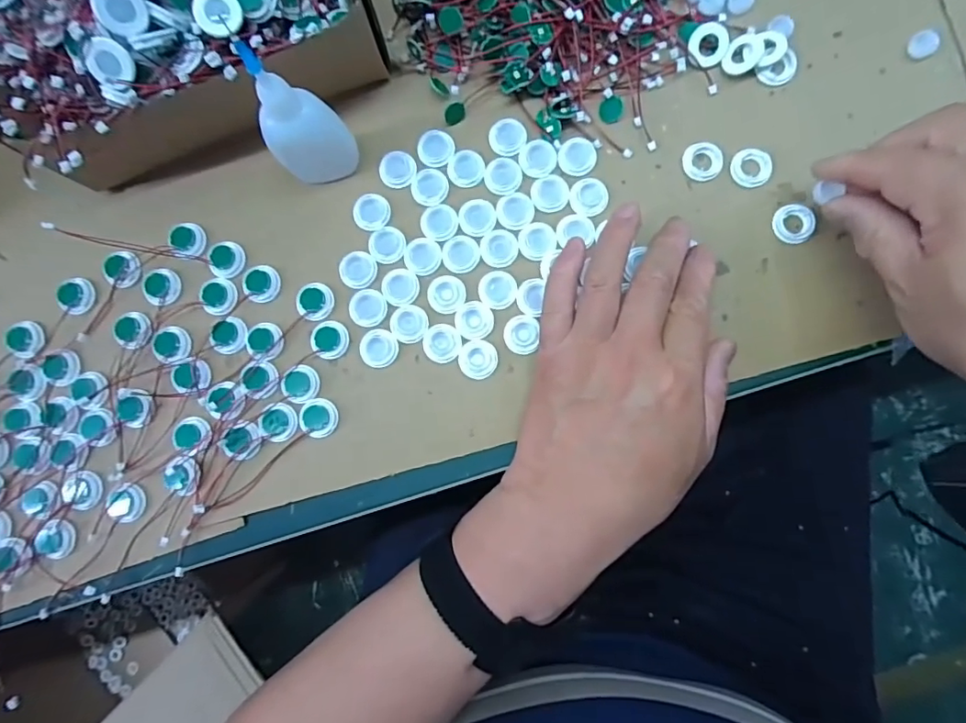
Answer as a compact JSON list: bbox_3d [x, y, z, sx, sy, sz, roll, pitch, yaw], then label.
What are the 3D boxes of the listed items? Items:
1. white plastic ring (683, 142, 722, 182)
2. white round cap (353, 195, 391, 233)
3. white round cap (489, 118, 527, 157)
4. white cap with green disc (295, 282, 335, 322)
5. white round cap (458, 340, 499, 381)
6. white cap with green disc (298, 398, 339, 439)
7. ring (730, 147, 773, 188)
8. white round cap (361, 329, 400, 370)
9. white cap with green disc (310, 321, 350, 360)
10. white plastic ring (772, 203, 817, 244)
[{"bbox_3d":[0.132,-0.119,0.314,0.023,0.004,0.022,0,87,4],"label":"white plastic ring"},{"bbox_3d":[-0.068,-0.092,0.322,0.022,0.004,0.022,0,87,4],"label":"white round cap"},{"bbox_3d":[0.015,-0.137,0.321,0.022,0.004,0.022,-3,87,4],"label":"white round cap"},{"bbox_3d":[-0.102,-0.036,0.318,0.022,0.004,0.022,0,87,4],"label":"white cap with green disc"},{"bbox_3d":[-0.003,-0.001,0.311,0.022,0.004,0.022,0,87,4],"label":"white round cap"},{"bbox_3d":[-0.098,0.033,0.311,0.023,0.004,0.022,0,87,4],"label":"white cap with green disc"},{"bbox_3d":[0.159,-0.115,0.311,0.022,0.004,0.023,0,87,4],"label":"ring"},{"bbox_3d":[-0.062,-0.008,0.316,0.022,0.004,0.022,0,87,4],"label":"white round cap"},{"bbox_3d":[-0.092,-0.013,0.316,0.023,0.004,0.021,0,87,4],"label":"white cap with green disc"},{"bbox_3d":[0.181,-0.080,0.307,0.022,0.004,0.023,0,87,4],"label":"white plastic ring"}]

